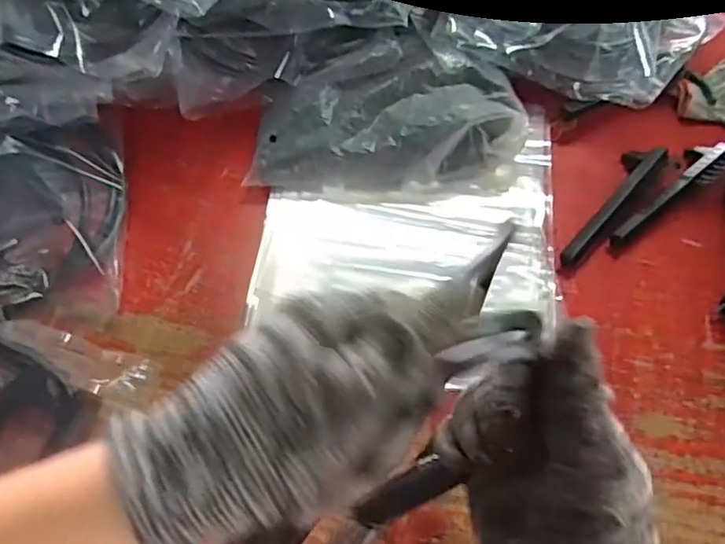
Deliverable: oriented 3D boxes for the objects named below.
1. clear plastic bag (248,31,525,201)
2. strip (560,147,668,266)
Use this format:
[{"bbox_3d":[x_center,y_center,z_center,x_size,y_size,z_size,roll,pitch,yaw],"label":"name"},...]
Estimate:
[{"bbox_3d":[0.031,-0.175,0.632,0.279,0.053,0.188,1,59,0],"label":"clear plastic bag"},{"bbox_3d":[0.245,-0.072,0.591,0.035,0.023,0.176,37,65,19],"label":"strip"}]

